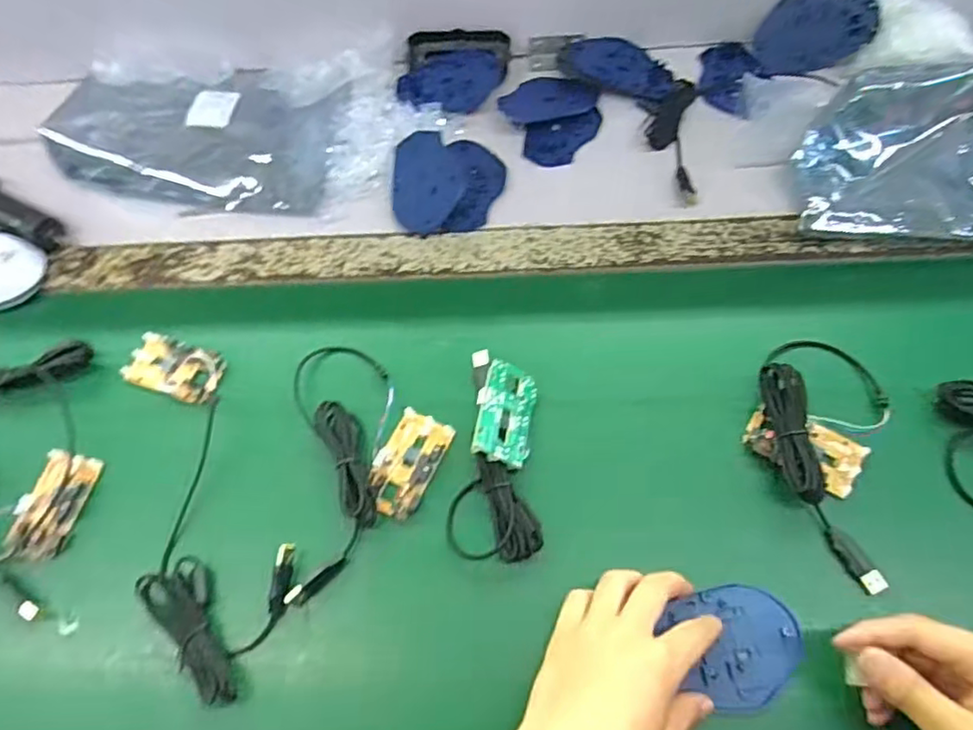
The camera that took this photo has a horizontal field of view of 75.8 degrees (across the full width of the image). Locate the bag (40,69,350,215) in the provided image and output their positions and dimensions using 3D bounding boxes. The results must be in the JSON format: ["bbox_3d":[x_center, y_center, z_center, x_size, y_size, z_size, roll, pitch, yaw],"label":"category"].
[{"bbox_3d":[-0.285,-0.238,0.625,0.274,0.031,0.171,7,65,5],"label":"bag"}]

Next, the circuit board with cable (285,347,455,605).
[{"bbox_3d":[-0.088,0.067,0.475,0.116,0.021,0.194,-6,64,-1],"label":"circuit board with cable"}]

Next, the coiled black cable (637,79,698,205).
[{"bbox_3d":[0.177,-0.225,0.608,0.053,0.014,0.171,7,65,5],"label":"coiled black cable"}]

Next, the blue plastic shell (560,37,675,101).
[{"bbox_3d":[0.138,-0.311,0.647,0.114,0.017,0.063,20,67,11],"label":"blue plastic shell"}]

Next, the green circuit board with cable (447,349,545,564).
[{"bbox_3d":[0.008,0.065,0.459,0.064,0.037,0.144,3,65,3],"label":"green circuit board with cable"}]

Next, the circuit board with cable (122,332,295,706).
[{"bbox_3d":[-0.223,0.092,0.471,0.103,0.020,0.293,-26,66,-10],"label":"circuit board with cable"}]

